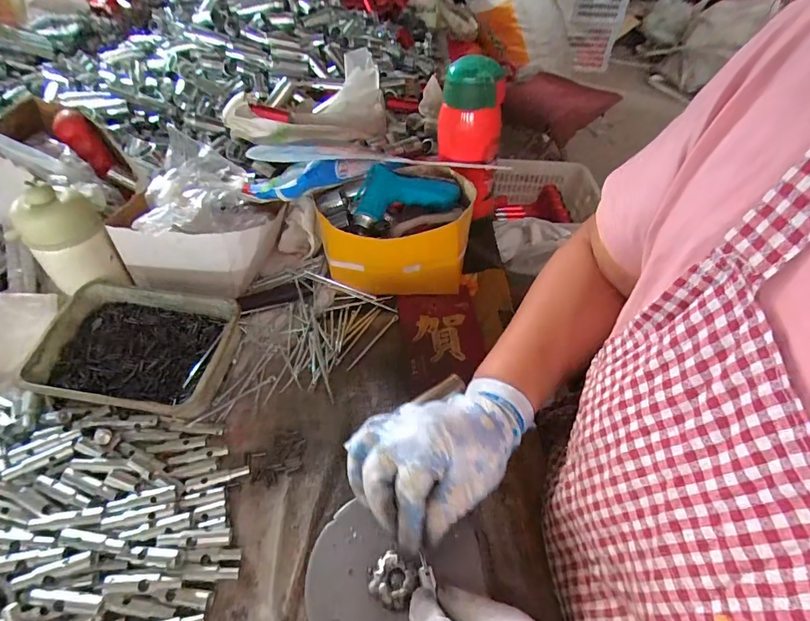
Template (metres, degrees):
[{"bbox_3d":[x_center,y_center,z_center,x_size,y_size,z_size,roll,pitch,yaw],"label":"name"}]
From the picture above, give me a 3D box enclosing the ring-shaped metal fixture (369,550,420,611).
[{"bbox_3d":[-0.009,0.192,0.298,0.032,0.008,0.030,2,46,-2],"label":"ring-shaped metal fixture"}]

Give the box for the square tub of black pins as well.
[{"bbox_3d":[-0.261,0.037,0.411,0.176,0.040,0.124,8,46,5],"label":"square tub of black pins"}]

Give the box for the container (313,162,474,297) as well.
[{"bbox_3d":[-0.007,-0.095,0.503,0.176,0.112,0.125,-12,48,-14],"label":"container"}]

